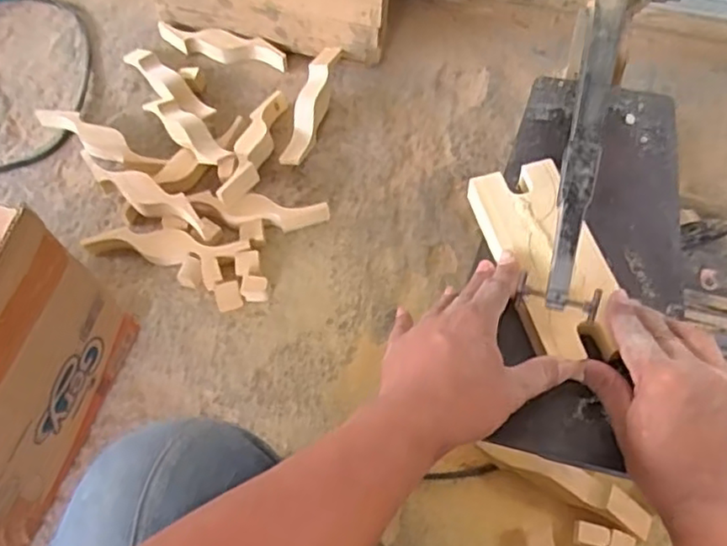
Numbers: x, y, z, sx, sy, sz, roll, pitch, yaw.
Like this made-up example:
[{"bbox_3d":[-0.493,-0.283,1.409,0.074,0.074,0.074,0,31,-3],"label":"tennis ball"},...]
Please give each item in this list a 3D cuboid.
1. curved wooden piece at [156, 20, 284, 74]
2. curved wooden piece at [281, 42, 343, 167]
[{"bbox_3d":[-0.184,-0.298,0.871,0.166,0.026,0.035,10,63,6],"label":"curved wooden piece"},{"bbox_3d":[-0.064,-0.209,0.811,0.030,0.053,0.181,11,63,6],"label":"curved wooden piece"}]

